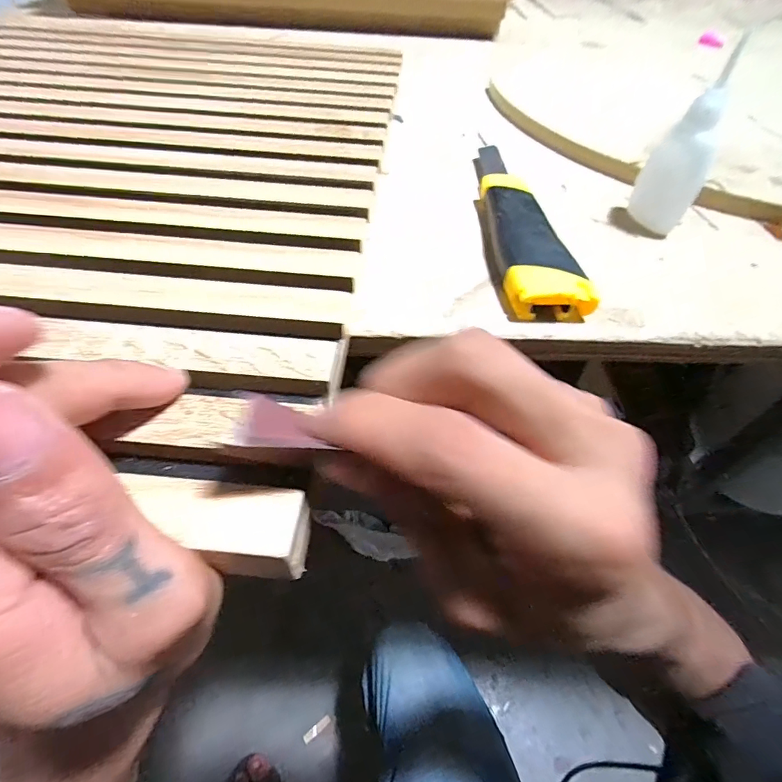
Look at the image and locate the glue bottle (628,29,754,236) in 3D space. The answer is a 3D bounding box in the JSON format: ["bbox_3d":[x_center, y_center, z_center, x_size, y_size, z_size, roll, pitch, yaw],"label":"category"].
[{"bbox_3d":[0.170,-0.138,0.241,0.023,0.091,0.040,-14,54,-17],"label":"glue bottle"}]

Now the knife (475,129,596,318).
[{"bbox_3d":[0.073,-0.112,0.261,0.036,0.023,0.188,-1,51,-4],"label":"knife"}]

